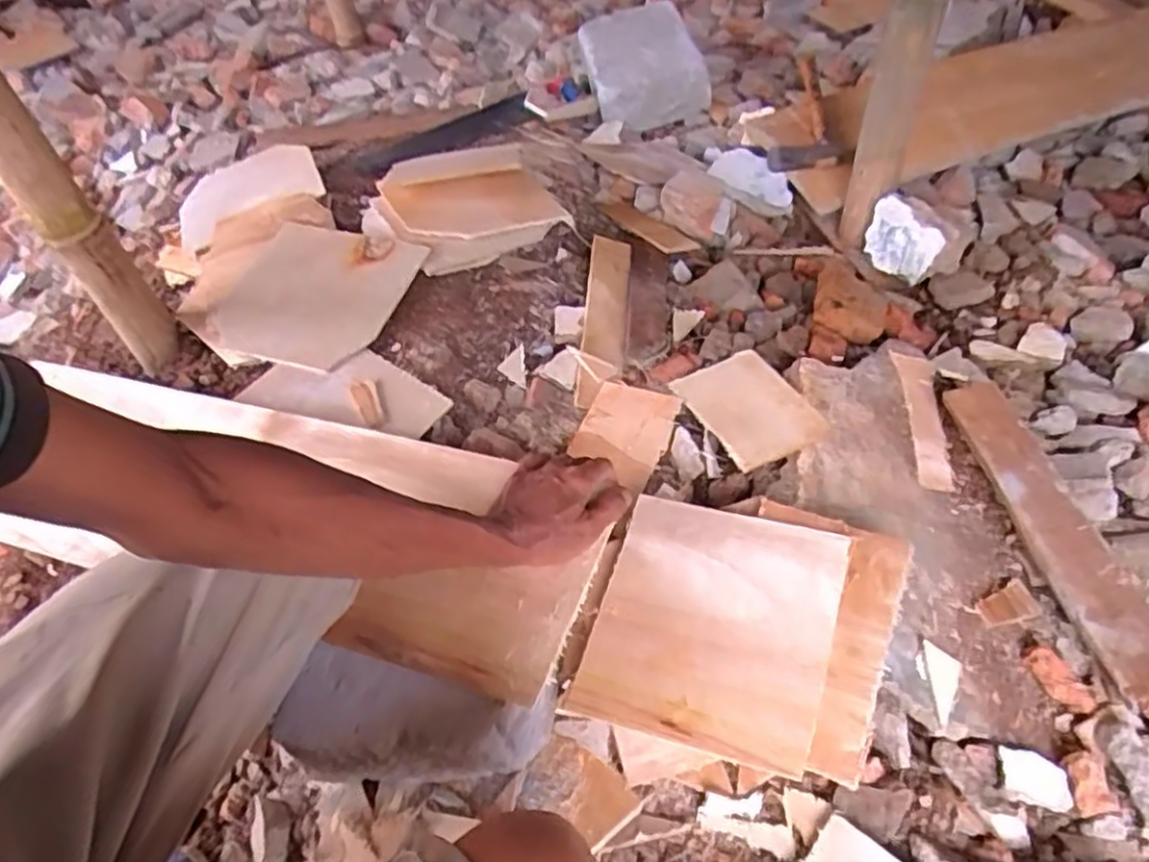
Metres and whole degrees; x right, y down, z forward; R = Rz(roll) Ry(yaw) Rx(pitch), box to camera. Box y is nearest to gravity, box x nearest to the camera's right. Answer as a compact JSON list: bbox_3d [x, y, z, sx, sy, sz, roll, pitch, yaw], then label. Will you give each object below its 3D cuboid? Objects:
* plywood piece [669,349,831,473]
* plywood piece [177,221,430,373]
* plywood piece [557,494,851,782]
[{"bbox_3d":[0.194,-0.028,0.822,0.111,0.009,0.177,-28,46,-5],"label":"plywood piece"},{"bbox_3d":[-0.370,-0.180,0.950,0.293,0.022,0.218,13,64,16],"label":"plywood piece"},{"bbox_3d":[0.116,0.162,0.619,0.189,0.008,0.209,12,61,20],"label":"plywood piece"}]

